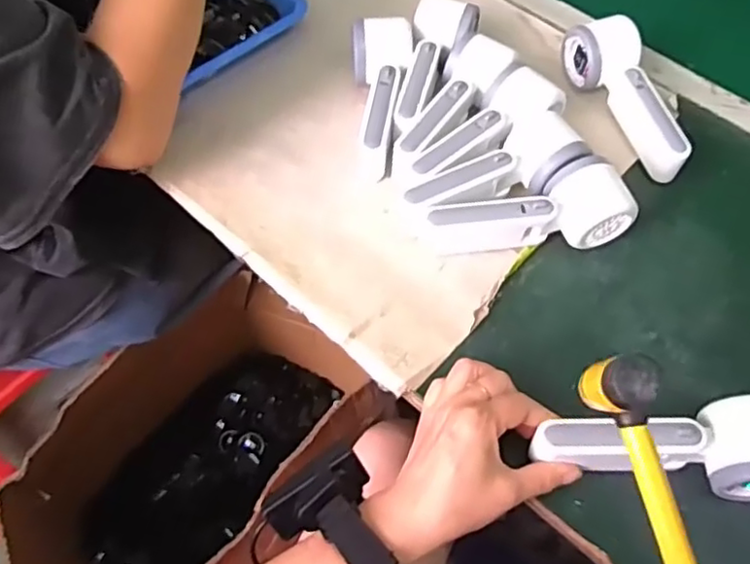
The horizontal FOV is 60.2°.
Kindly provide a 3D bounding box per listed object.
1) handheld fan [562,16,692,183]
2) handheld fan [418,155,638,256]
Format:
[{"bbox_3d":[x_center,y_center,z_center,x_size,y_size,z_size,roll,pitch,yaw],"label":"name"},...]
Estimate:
[{"bbox_3d":[0.232,-0.166,0.584,0.048,0.054,0.162,-17,61,-11],"label":"handheld fan"},{"bbox_3d":[0.117,-0.051,0.511,0.163,0.054,0.068,-15,60,-10],"label":"handheld fan"}]

